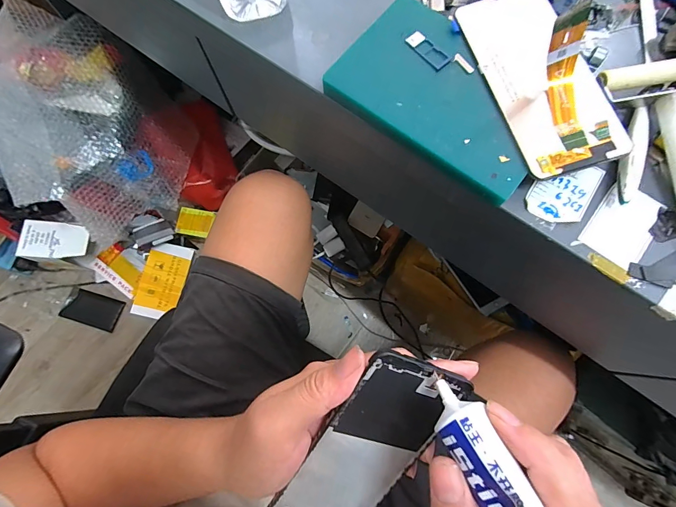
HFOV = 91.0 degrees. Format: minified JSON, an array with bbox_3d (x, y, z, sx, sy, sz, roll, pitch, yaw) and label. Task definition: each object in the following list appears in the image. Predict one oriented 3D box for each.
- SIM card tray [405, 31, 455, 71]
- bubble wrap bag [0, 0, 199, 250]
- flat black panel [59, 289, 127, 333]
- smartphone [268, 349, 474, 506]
[{"bbox_3d":[0.071,-0.159,0.258,0.018,0.004,0.038,-41,78,-10],"label":"SIM card tray"},{"bbox_3d":[-0.559,-0.302,0.729,0.348,0.222,0.436,-44,79,-11],"label":"bubble wrap bag"},{"bbox_3d":[-0.700,0.162,0.955,0.159,0.011,0.090,17,75,5],"label":"flat black panel"},{"bbox_3d":[0.017,0.134,0.211,0.073,0.012,0.158,25,108,-19],"label":"smartphone"}]

